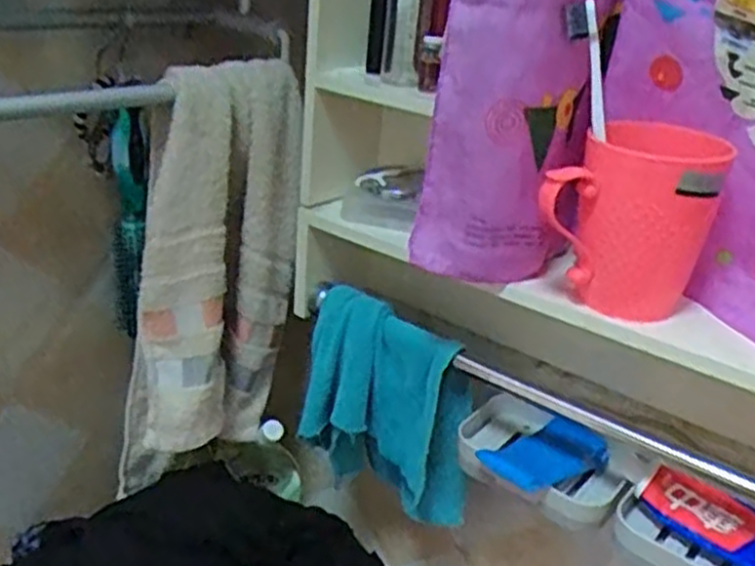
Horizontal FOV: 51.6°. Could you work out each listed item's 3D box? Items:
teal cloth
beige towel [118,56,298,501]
[{"bbox_3d":[0.008,0.111,0.657,0.145,0.173,0.061,14,25,17],"label":"teal cloth"},{"bbox_3d":[-0.140,0.001,0.653,0.075,0.341,0.159,19,27,26],"label":"beige towel"}]

